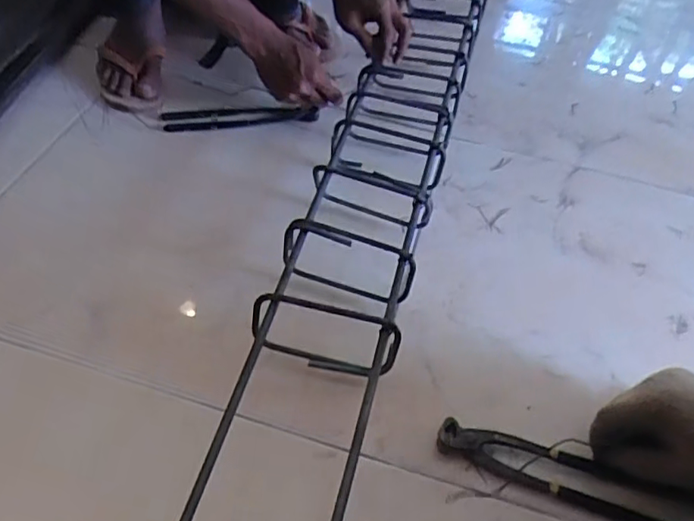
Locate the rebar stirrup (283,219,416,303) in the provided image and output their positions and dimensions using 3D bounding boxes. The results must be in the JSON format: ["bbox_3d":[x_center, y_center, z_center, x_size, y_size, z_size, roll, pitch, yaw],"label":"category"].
[{"bbox_3d":[0.003,0.004,0.614,0.147,0.090,0.017,20,48,-4],"label":"rebar stirrup"}]

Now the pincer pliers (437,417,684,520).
[{"bbox_3d":[0.198,0.196,0.542,0.225,0.022,0.046,21,50,6],"label":"pincer pliers"}]

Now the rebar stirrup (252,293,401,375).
[{"bbox_3d":[-0.020,0.072,0.544,0.138,0.089,0.024,11,49,5],"label":"rebar stirrup"}]

